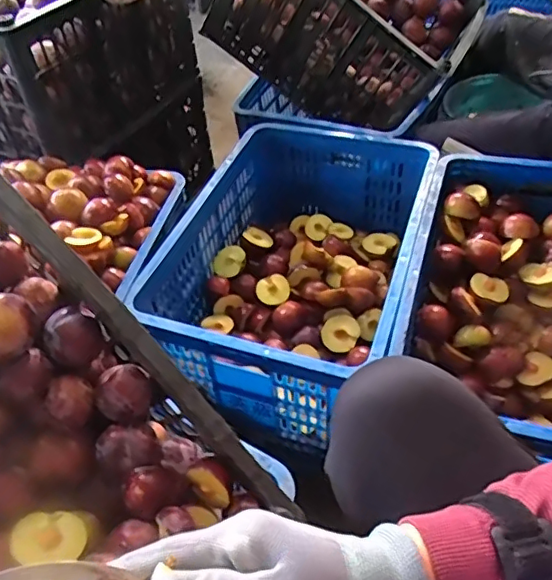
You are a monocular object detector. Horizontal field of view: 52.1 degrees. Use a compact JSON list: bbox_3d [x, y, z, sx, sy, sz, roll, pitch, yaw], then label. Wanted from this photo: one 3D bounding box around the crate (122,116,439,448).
[{"bbox_3d":[0.035,-0.050,0.979,0.372,0.245,0.551,13,51,14],"label":"crate"}]

